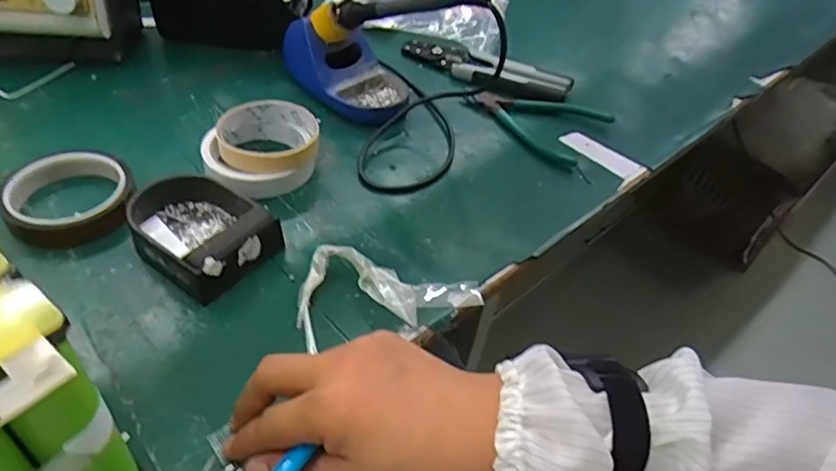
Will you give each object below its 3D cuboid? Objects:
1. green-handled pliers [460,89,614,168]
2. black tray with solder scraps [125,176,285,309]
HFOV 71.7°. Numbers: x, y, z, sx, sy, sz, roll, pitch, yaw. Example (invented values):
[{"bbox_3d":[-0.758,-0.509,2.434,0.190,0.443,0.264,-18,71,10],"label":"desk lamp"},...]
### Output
[{"bbox_3d":[0.119,-0.129,0.605,0.142,0.019,0.095,30,49,21],"label":"green-handled pliers"},{"bbox_3d":[-0.165,-0.009,0.429,0.109,0.036,0.084,33,50,23],"label":"black tray with solder scraps"}]

